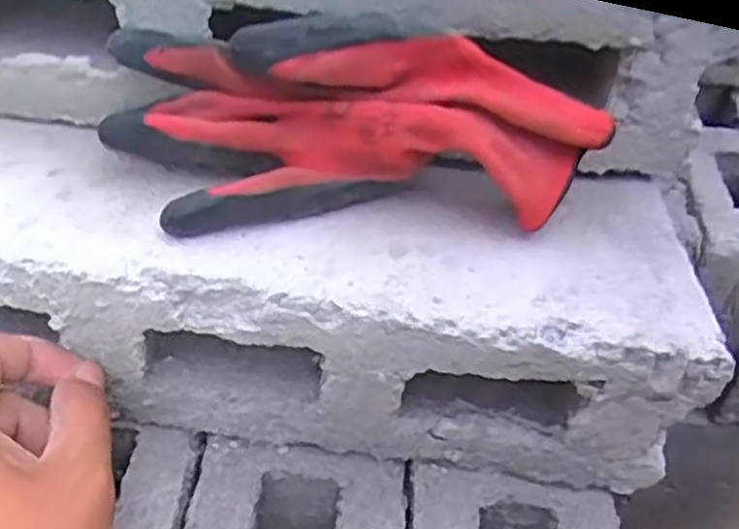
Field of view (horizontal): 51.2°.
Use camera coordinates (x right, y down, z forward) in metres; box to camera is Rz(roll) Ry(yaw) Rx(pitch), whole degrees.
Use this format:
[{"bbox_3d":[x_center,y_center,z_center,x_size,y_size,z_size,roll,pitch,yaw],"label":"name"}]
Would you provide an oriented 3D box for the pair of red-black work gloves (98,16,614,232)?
[{"bbox_3d":[-0.004,-0.063,0.326,0.209,0.070,0.071,0,40,-6],"label":"pair of red-black work gloves"}]

